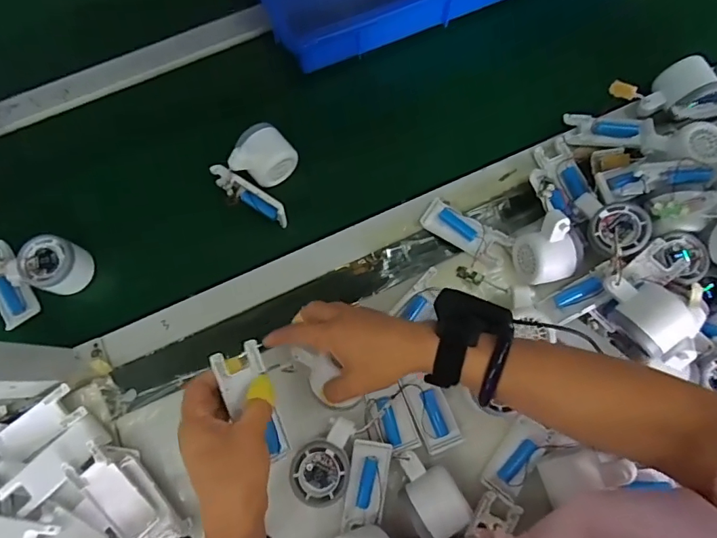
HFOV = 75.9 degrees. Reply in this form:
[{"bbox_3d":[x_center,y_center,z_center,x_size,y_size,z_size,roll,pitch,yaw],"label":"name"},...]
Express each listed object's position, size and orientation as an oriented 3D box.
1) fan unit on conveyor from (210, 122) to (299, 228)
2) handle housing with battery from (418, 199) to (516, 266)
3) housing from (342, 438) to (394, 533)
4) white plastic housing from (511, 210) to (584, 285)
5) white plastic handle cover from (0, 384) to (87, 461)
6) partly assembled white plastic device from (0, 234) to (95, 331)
[{"bbox_3d":[-0.110,-0.119,0.542,0.105,0.057,0.091,33,78,7],"label":"fan unit on conveyor"},{"bbox_3d":[0.127,-0.044,0.549,0.103,0.031,0.041,34,78,8],"label":"handle housing with battery"},{"bbox_3d":[0.009,0.221,0.469,0.039,0.023,0.087,8,76,2],"label":"housing"},{"bbox_3d":[0.206,-0.019,0.496,0.059,0.063,0.064,0,76,0],"label":"white plastic housing"},{"bbox_3d":[-0.332,0.162,0.479,0.100,0.016,0.039,-34,78,7],"label":"white plastic handle cover"},{"bbox_3d":[-0.379,-0.006,0.527,0.122,0.051,0.102,-29,78,-7],"label":"partly assembled white plastic device"}]

